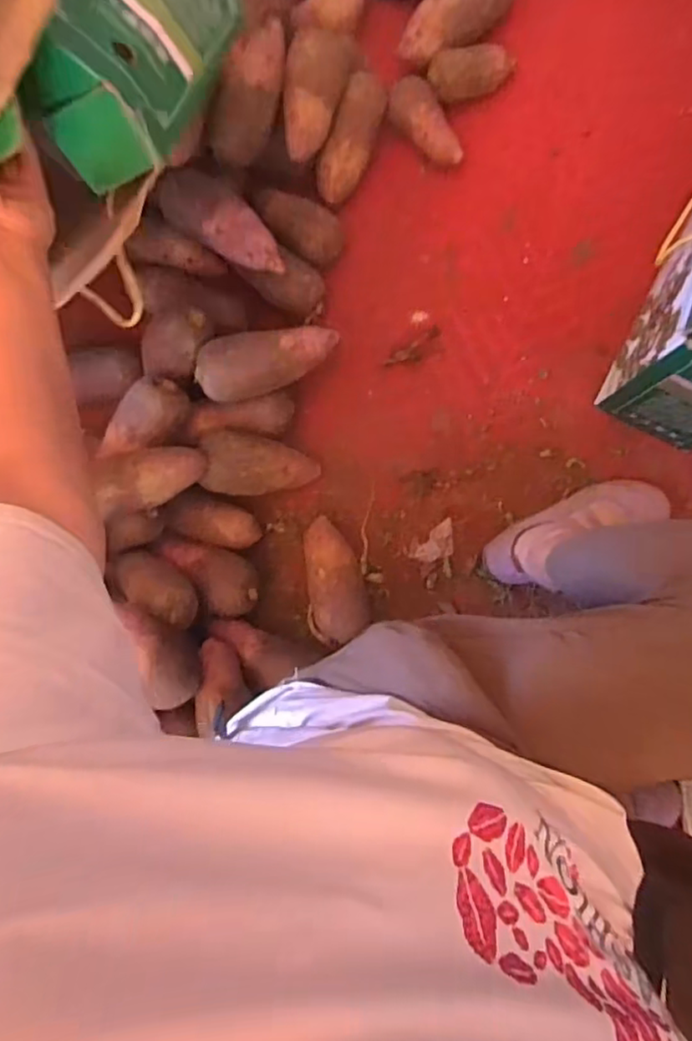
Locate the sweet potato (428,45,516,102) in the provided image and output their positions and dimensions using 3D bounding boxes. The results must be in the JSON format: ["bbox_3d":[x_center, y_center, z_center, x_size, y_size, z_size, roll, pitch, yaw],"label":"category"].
[{"bbox_3d":[0.169,-0.592,0.823,0.116,0.056,0.047,-11,86,4],"label":"sweet potato"}]

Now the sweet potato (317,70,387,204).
[{"bbox_3d":[0.009,-0.503,0.821,0.047,0.055,0.153,27,106,6],"label":"sweet potato"}]

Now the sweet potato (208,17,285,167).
[{"bbox_3d":[-0.120,-0.528,0.765,0.068,0.063,0.164,28,113,6],"label":"sweet potato"}]

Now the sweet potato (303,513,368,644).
[{"bbox_3d":[-0.013,0.076,0.808,0.072,0.062,0.157,-10,86,4],"label":"sweet potato"}]

